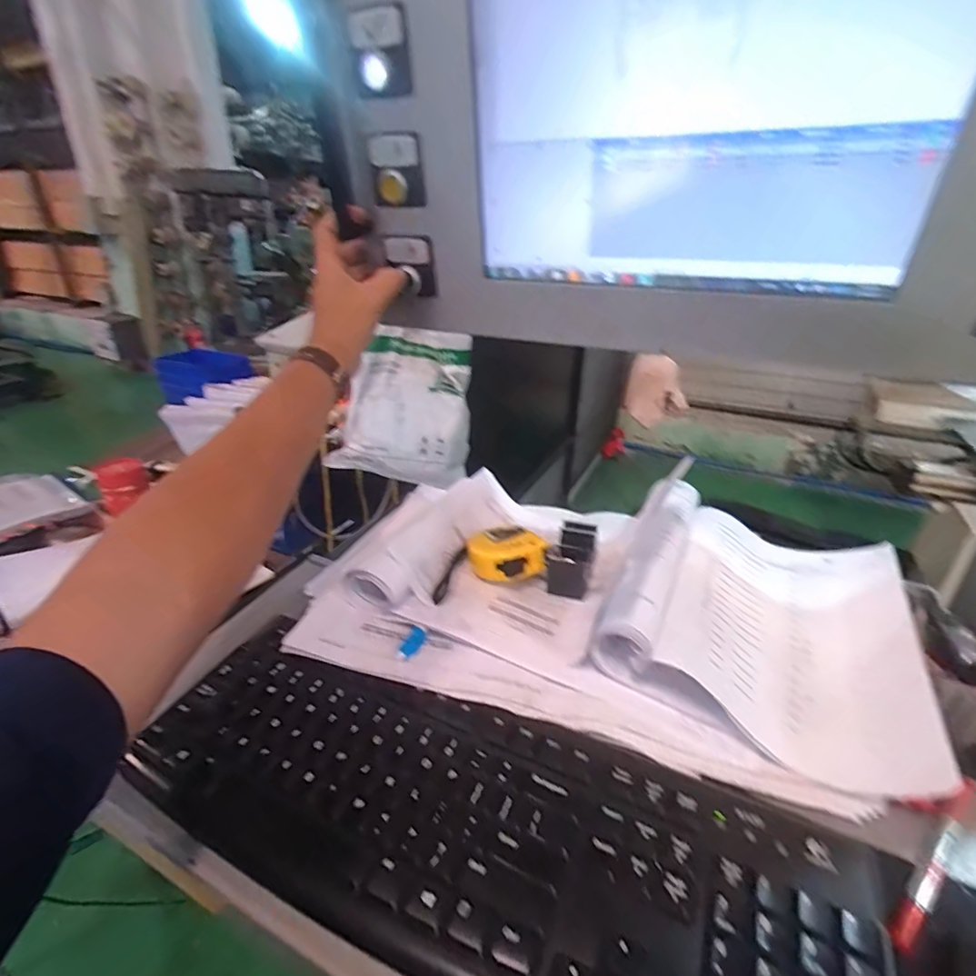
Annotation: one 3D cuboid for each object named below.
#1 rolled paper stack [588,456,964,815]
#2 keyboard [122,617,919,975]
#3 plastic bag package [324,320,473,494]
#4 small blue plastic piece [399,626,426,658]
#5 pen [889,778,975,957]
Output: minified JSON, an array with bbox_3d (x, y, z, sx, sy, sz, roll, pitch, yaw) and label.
[{"bbox_3d":[0.233,0.087,0.438,0.222,0.058,0.295,15,30,27],"label":"rolled paper stack"},{"bbox_3d":[-0.011,0.194,0.307,0.436,0.025,0.144,13,29,23],"label":"keyboard"},{"bbox_3d":[-0.123,-0.130,0.803,0.200,0.236,0.037,10,6,-7],"label":"plastic bag package"},{"bbox_3d":[-0.059,0.121,0.401,0.014,0.005,0.028,10,28,17],"label":"small blue plastic piece"},{"bbox_3d":[0.260,0.210,0.291,0.139,0.006,0.012,-18,32,-34],"label":"pen"}]

